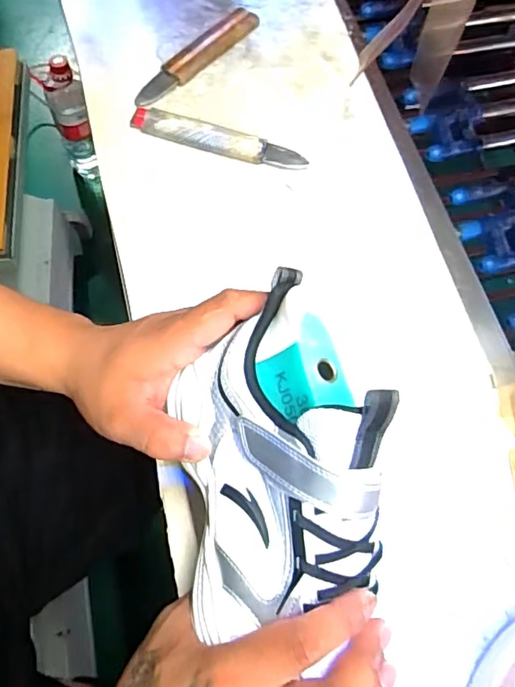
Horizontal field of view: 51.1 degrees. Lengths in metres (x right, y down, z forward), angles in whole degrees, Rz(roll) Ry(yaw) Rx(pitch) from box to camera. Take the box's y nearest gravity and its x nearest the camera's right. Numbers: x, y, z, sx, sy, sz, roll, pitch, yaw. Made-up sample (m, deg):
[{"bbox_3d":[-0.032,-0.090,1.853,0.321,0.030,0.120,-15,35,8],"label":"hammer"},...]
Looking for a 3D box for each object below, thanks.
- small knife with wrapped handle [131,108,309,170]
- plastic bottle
[{"bbox_3d":[-0.036,-0.185,0.494,0.162,0.017,0.027,16,68,4],"label":"small knife with wrapped handle"},{"bbox_3d":[-0.430,-0.516,1.261,0.077,0.280,0.092,-14,69,-8],"label":"plastic bottle"}]

